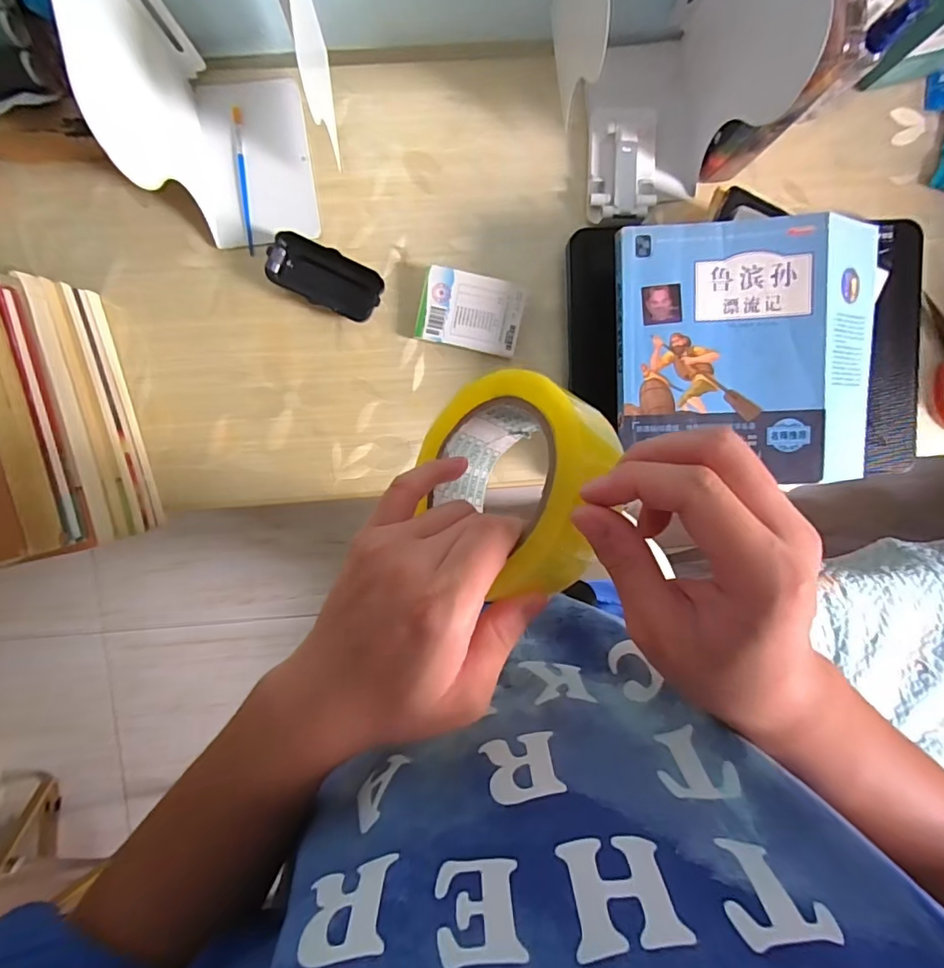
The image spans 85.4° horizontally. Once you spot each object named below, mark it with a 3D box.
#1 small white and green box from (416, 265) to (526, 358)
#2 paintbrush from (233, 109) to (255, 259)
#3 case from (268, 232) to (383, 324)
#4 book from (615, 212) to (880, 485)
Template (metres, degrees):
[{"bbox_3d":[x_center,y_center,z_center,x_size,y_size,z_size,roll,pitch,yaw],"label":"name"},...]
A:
[{"bbox_3d":[-0.001,-0.173,0.515,0.100,0.021,0.068,11,93,-3],"label":"small white and green box"},{"bbox_3d":[-0.224,-0.299,0.505,0.009,0.009,0.135,-4,94,-2],"label":"paintbrush"},{"bbox_3d":[-0.145,-0.204,0.509,0.110,0.027,0.050,24,93,-4],"label":"case"},{"bbox_3d":[0.244,-0.115,0.456,0.228,0.049,0.218,-2,93,4],"label":"book"}]

